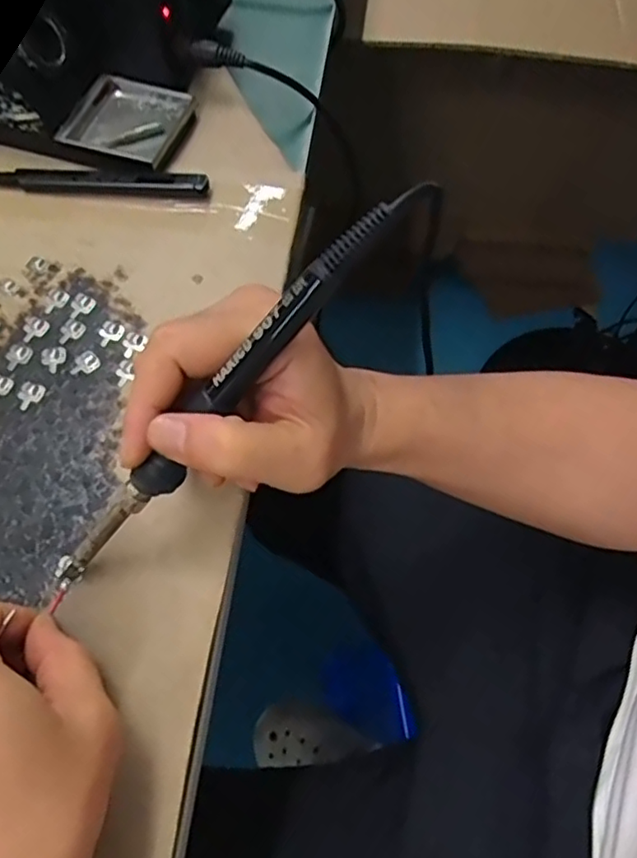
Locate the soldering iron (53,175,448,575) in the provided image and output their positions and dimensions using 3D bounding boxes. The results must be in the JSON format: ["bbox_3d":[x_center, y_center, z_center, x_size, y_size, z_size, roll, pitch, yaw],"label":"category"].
[{"bbox_3d":[-0.036,-0.010,0.248,0.216,0.025,0.017,-47,67,20],"label":"soldering iron"}]

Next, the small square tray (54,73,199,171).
[{"bbox_3d":[-0.124,-0.200,0.410,0.069,0.011,0.069,16,64,8],"label":"small square tray"}]

